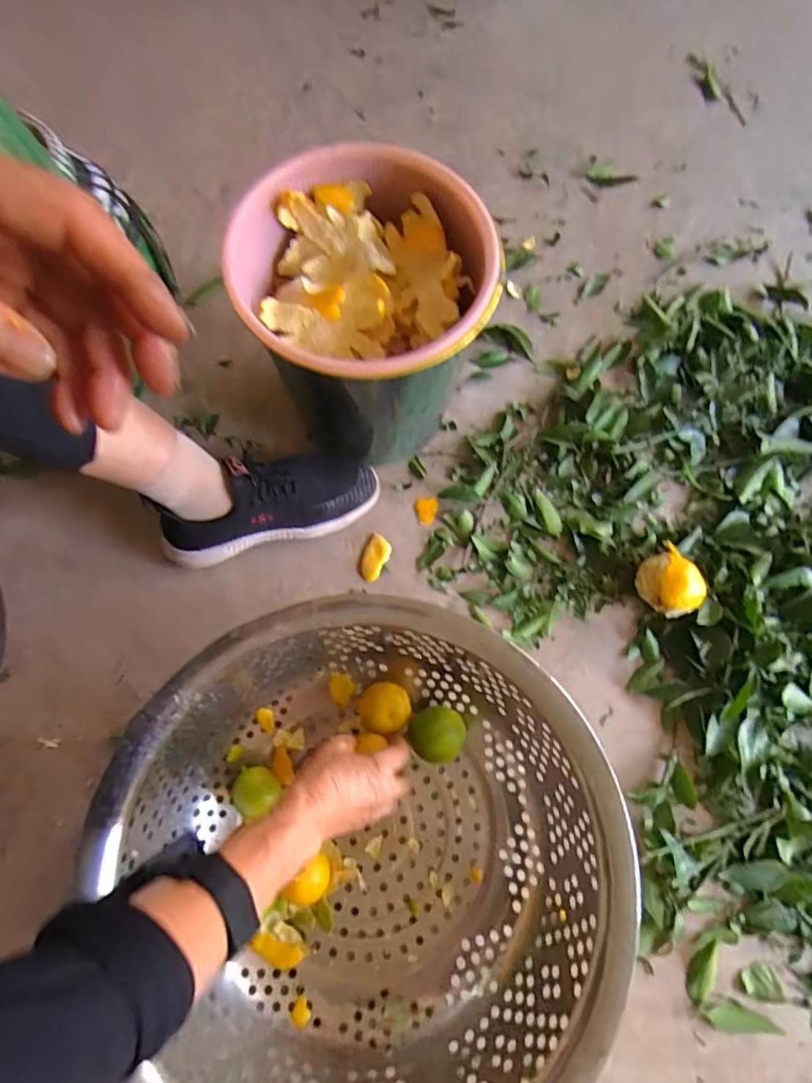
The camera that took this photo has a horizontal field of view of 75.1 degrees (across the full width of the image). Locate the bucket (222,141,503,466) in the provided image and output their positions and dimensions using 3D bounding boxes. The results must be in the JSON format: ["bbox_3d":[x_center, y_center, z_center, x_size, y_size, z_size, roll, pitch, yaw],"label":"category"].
[{"bbox_3d":[-0.036,-0.214,0.527,0.215,0.202,0.221,0,75,-1],"label":"bucket"}]

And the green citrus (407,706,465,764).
[{"bbox_3d":[0.031,0.196,0.540,0.058,0.056,0.052,3,75,-1],"label":"green citrus"}]

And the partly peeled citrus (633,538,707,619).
[{"bbox_3d":[0.290,0.045,0.588,0.066,0.053,0.077,-23,77,-8],"label":"partly peeled citrus"}]

